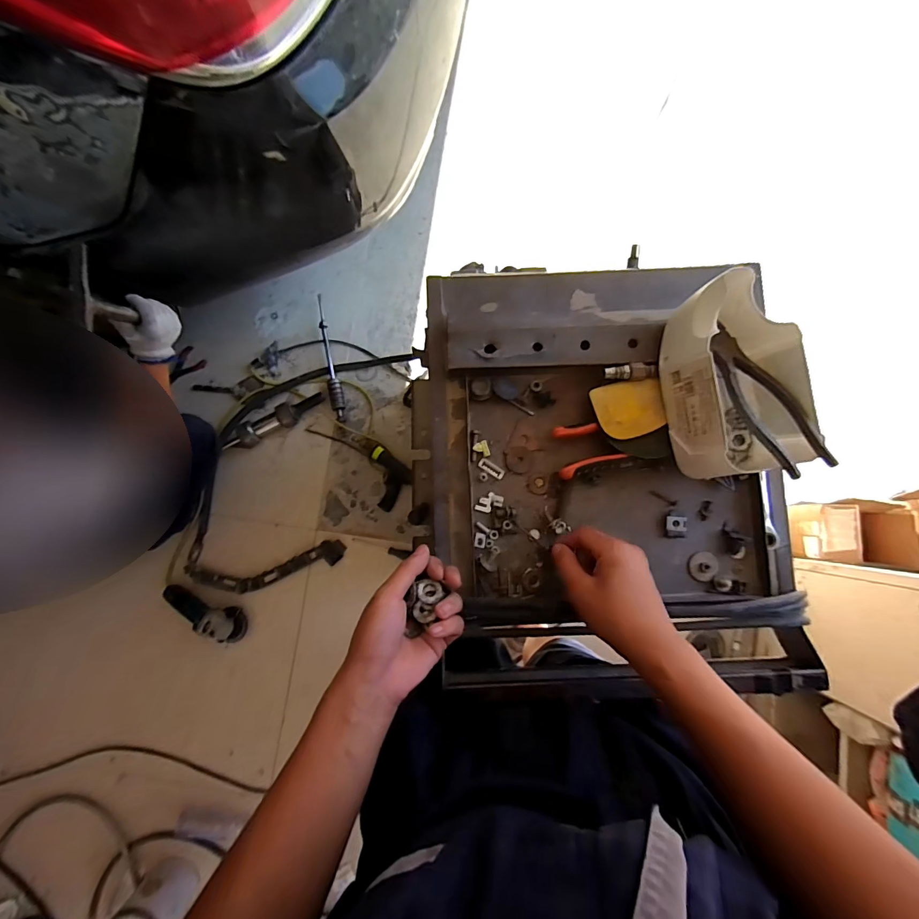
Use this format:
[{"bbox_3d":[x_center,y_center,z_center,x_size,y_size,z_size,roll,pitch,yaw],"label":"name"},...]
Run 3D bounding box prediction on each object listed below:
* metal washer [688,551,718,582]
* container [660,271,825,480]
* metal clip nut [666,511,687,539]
[{"bbox_3d":[0.258,0.112,0.447,0.029,0.006,0.032,37,85,4],"label":"metal washer"},{"bbox_3d":[0.254,-0.072,0.398,0.096,0.081,0.169,-7,84,-1],"label":"container"},{"bbox_3d":[0.232,0.070,0.453,0.023,0.008,0.029,3,84,0],"label":"metal clip nut"}]

